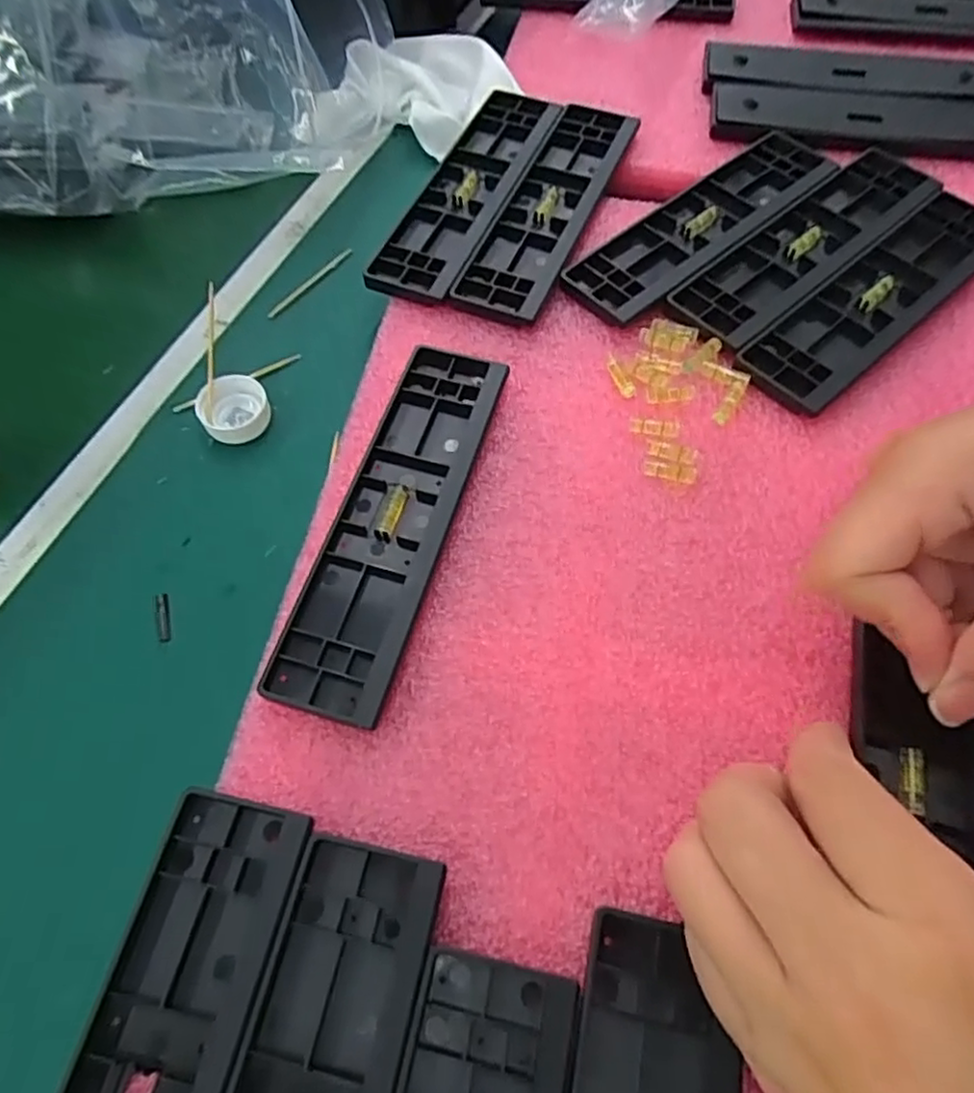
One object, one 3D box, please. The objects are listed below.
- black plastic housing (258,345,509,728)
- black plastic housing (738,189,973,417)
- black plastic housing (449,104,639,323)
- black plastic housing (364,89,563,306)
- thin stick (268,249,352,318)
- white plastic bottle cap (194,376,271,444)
[{"bbox_3d":[-0.035,-0.013,0.260,0.045,0.009,0.159,14,63,9],"label":"black plastic housing"},{"bbox_3d":[0.179,-0.114,0.306,0.157,0.007,0.042,-38,67,-17],"label":"black plastic housing"},{"bbox_3d":[0.032,-0.171,0.339,0.042,0.008,0.157,21,65,12],"label":"black plastic housing"},{"bbox_3d":[-0.010,-0.184,0.345,0.045,0.009,0.160,21,65,12],"label":"black plastic housing"},{"bbox_3d":[-0.091,-0.138,0.350,0.004,0.004,0.062,31,67,17],"label":"thin stick"},{"bbox_3d":[-0.115,-0.062,0.308,0.030,0.014,0.029,-1,62,1],"label":"white plastic bottle cap"}]

